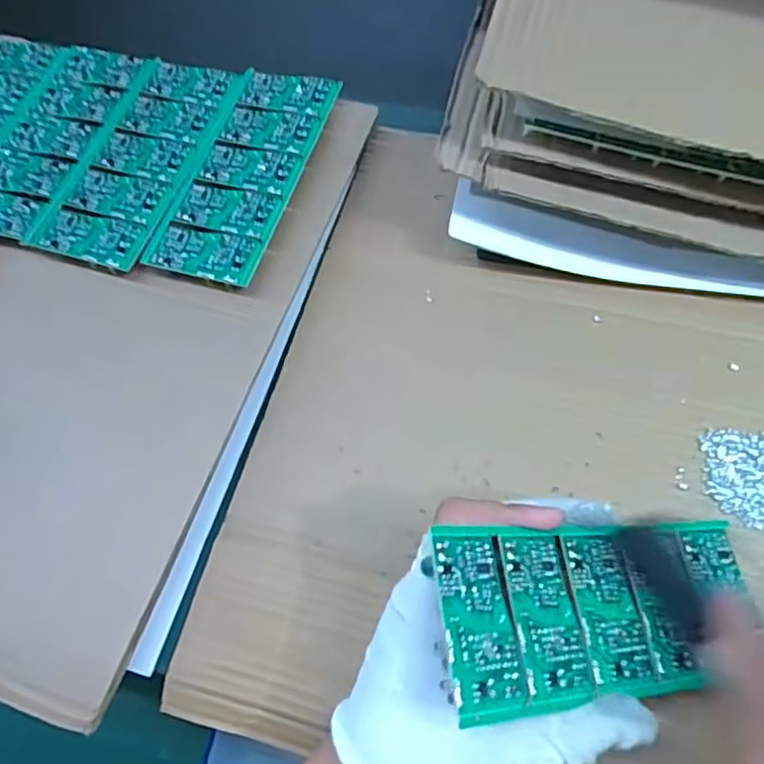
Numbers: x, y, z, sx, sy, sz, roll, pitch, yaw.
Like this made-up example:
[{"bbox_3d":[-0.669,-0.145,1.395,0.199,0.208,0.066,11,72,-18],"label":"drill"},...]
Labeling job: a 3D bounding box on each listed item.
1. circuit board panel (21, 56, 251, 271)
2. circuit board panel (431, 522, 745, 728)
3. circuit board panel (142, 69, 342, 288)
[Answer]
[{"bbox_3d":[-0.168,-0.158,0.439,0.082,0.005,0.179,16,65,12],"label":"circuit board panel"},{"bbox_3d":[0.101,0.100,0.281,0.169,0.009,0.070,6,61,-27],"label":"circuit board panel"},{"bbox_3d":[-0.089,-0.144,0.427,0.071,0.005,0.176,16,65,12],"label":"circuit board panel"}]

